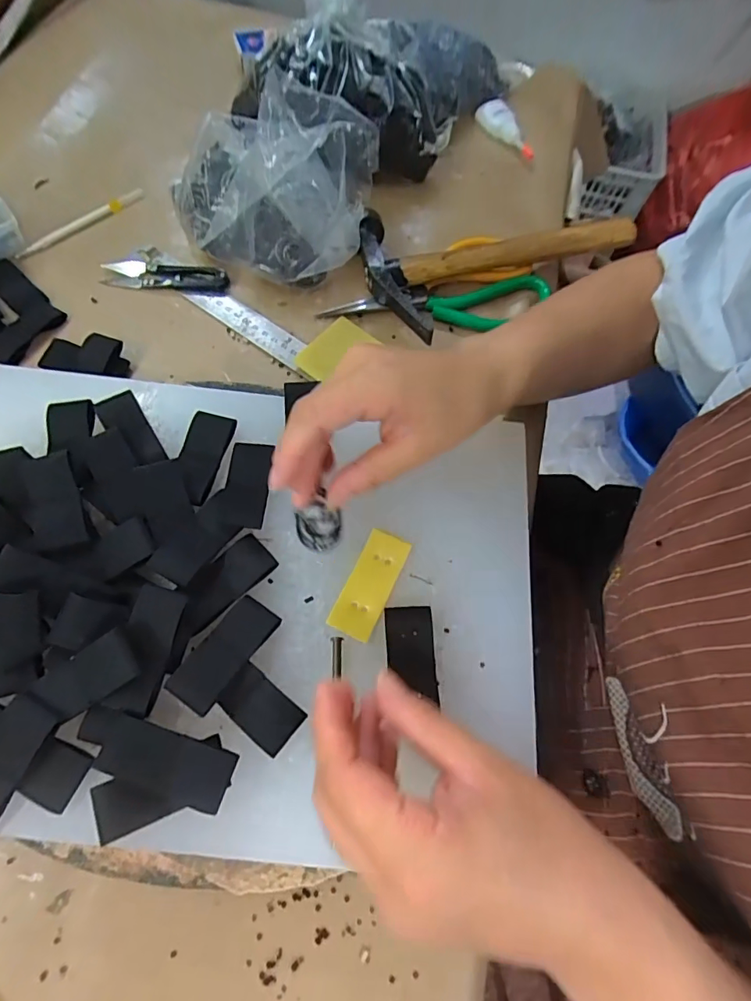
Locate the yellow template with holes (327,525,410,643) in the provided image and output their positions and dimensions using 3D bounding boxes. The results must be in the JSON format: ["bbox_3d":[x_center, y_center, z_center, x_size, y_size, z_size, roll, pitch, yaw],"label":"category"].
[{"bbox_3d":[-0.003,0.047,0.276,0.025,0.004,0.061,24,67,8],"label":"yellow template with holes"}]

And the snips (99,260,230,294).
[{"bbox_3d":[-0.179,-0.191,0.411,0.104,0.004,0.027,5,66,-1],"label":"snips"}]

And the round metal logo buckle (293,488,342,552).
[{"bbox_3d":[-0.031,0.015,0.269,0.026,0.005,0.026,-1,97,-6],"label":"round metal logo buckle"}]

